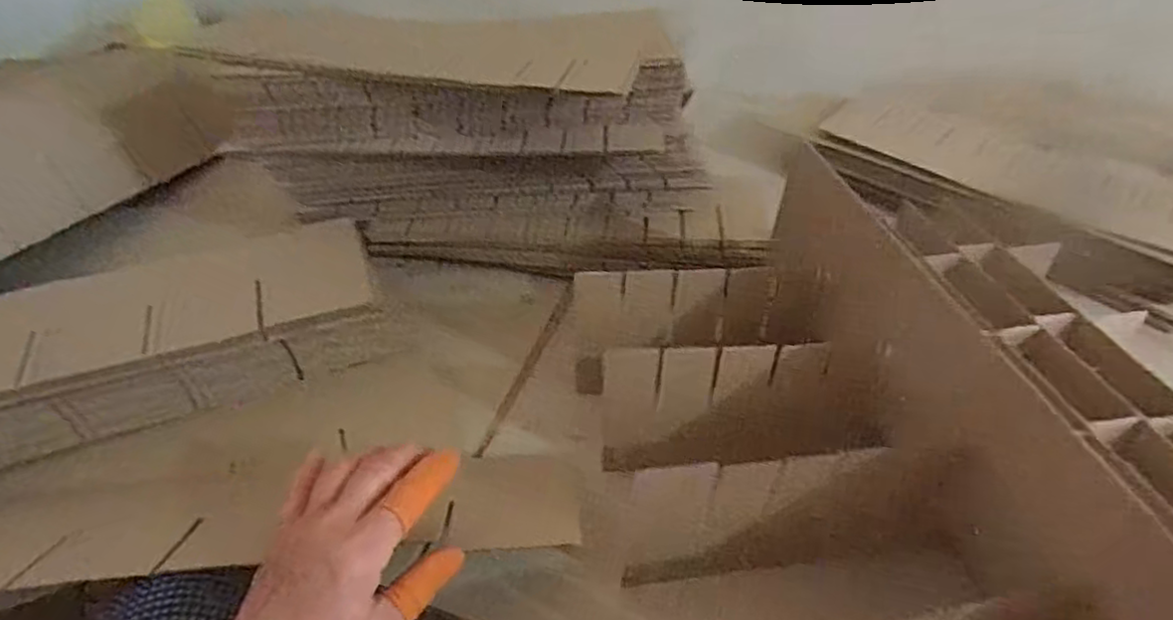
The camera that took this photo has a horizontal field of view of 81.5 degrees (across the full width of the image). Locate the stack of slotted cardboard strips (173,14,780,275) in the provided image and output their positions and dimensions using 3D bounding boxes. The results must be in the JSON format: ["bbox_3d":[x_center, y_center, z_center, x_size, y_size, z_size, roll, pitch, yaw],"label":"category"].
[{"bbox_3d":[-0.074,-0.131,0.594,0.467,0.208,0.077,2,41,3],"label":"stack of slotted cardboard strips"}]

